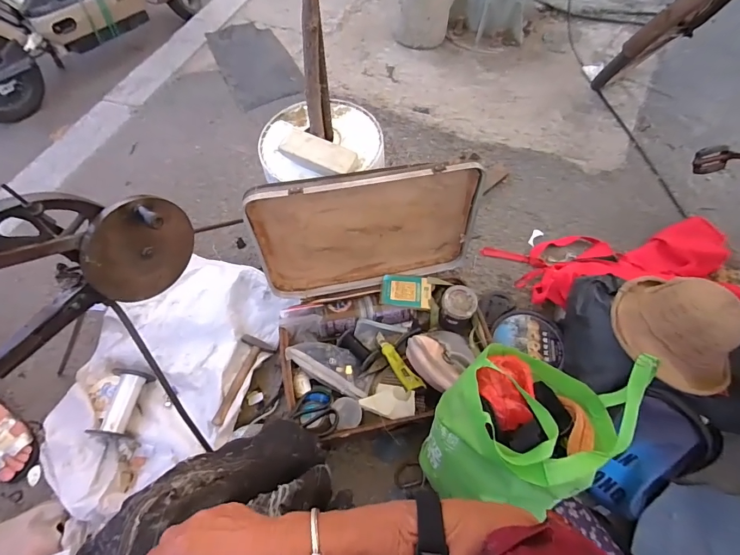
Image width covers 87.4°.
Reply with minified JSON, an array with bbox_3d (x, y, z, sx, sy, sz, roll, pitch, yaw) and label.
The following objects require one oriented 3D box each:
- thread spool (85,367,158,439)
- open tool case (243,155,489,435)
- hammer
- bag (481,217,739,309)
[{"bbox_3d":[-0.566,0.283,0.879,0.075,0.063,0.147,11,72,8],"label":"thread spool"},{"bbox_3d":[0.027,0.053,0.793,0.471,0.371,0.393,-11,58,-5],"label":"open tool case"},{"bbox_3d":[-0.314,0.241,0.924,0.081,0.028,0.213,17,61,11],"label":"hammer"},{"bbox_3d":[0.660,-0.053,1.019,0.619,0.086,0.244,-6,56,-3],"label":"bag"}]

